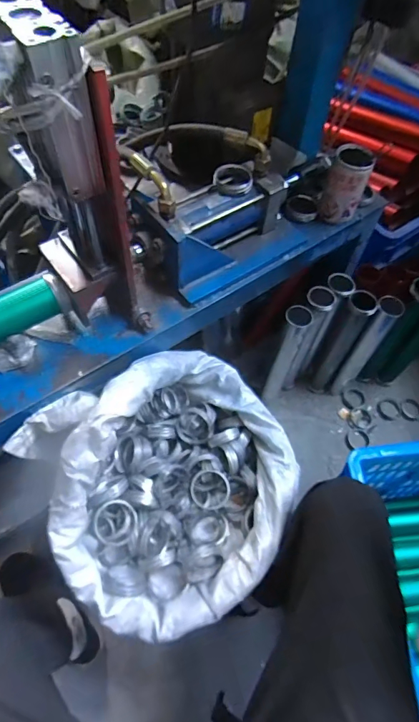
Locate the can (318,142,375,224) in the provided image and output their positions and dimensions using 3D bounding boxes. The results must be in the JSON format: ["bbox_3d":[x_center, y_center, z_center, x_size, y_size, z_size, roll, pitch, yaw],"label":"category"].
[{"bbox_3d":[0.229,-0.295,0.682,0.064,0.106,0.062,2,59,-3],"label":"can"}]

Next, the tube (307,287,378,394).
[{"bbox_3d":[0.296,-0.030,0.947,0.065,0.334,0.049,25,61,11],"label":"tube"}]

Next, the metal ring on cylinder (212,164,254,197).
[{"bbox_3d":[0.035,-0.273,0.614,0.061,0.018,0.053,7,59,1],"label":"metal ring on cylinder"}]

